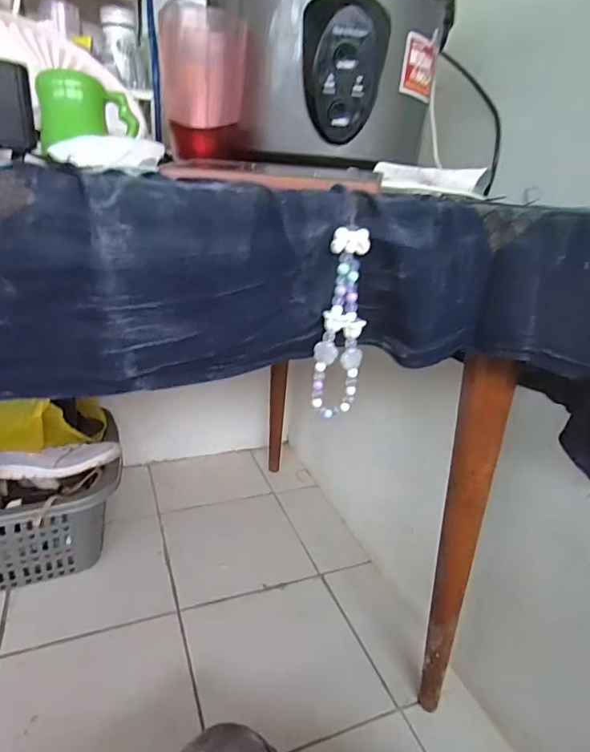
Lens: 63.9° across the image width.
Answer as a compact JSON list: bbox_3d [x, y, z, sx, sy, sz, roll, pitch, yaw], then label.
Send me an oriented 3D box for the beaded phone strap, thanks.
[{"bbox_3d":[0.033,-0.034,0.339,0.035,0.132,0.007,-4,23,-17],"label":"beaded phone strap"}]

